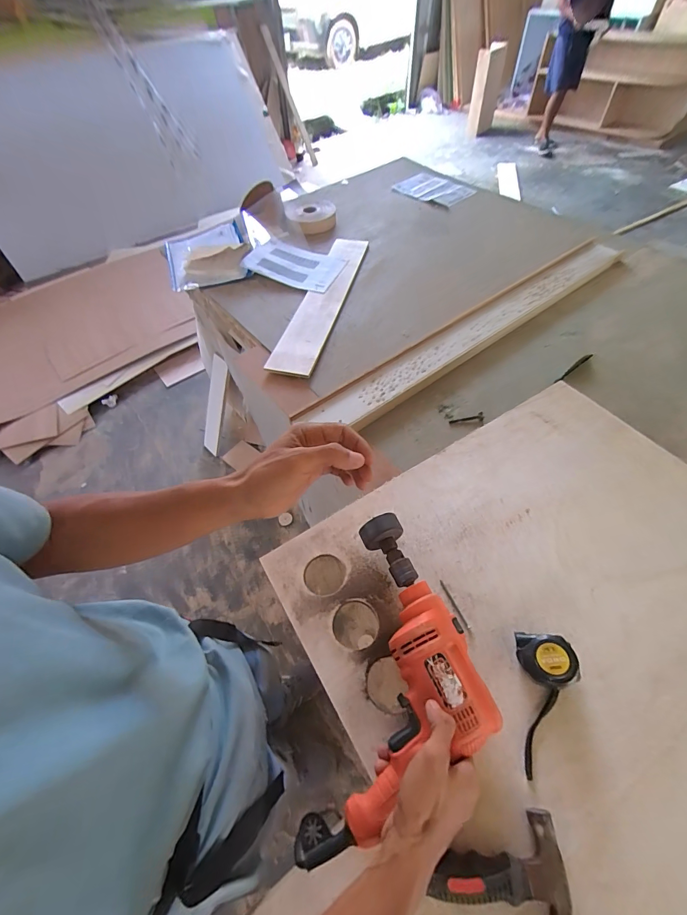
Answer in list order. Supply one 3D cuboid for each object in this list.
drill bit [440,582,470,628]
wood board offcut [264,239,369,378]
[{"bbox_3d":[0.161,0.212,0.534,0.005,0.005,0.073,-20,55,-11],"label":"drill bit"},{"bbox_3d":[-0.065,-0.470,1.102,0.135,0.023,0.681,14,62,11],"label":"wood board offcut"}]

